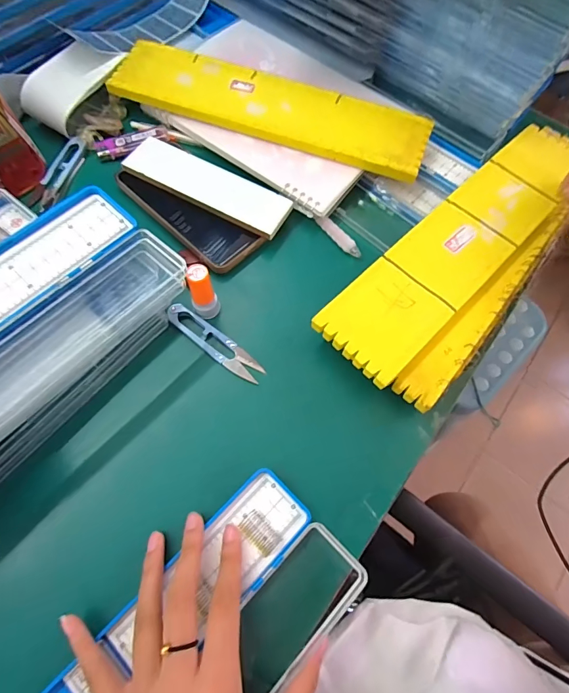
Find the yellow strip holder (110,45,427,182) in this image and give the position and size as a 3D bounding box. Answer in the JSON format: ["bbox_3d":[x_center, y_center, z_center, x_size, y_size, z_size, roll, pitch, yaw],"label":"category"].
[{"bbox_3d":[-0.017,-0.258,0.405,0.340,0.014,0.082,20,68,5],"label":"yellow strip holder"}]

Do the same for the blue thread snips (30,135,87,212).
[{"bbox_3d":[-0.236,-0.181,0.398,0.028,0.008,0.096,12,67,2],"label":"blue thread snips"}]

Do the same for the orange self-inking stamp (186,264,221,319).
[{"bbox_3d":[-0.070,-0.048,0.325,0.022,0.058,0.027,-14,69,-9],"label":"orange self-inking stamp"}]

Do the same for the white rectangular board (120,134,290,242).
[{"bbox_3d":[-0.076,-0.162,0.381,0.170,0.008,0.053,26,68,8],"label":"white rectangular board"}]

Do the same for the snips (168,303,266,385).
[{"bbox_3d":[-0.062,-0.003,0.334,0.101,0.007,0.022,35,70,11],"label":"snips"}]

